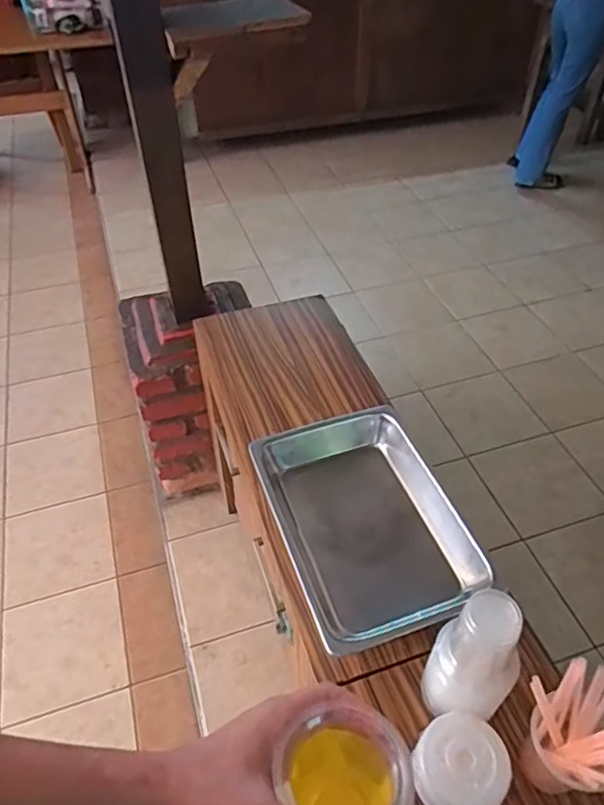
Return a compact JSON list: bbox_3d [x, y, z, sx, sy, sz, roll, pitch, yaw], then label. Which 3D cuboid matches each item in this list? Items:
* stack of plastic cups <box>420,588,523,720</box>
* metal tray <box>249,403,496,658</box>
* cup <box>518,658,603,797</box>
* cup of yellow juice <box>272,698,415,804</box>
[{"bbox_3d":[0.184,0.284,0.641,0.079,0.195,0.077,-7,46,-6],"label":"stack of plastic cups"},{"bbox_3d":[0.098,0.171,0.870,0.256,0.076,0.360,-14,48,-14],"label":"metal tray"},{"bbox_3d":[0.287,0.343,0.605,0.102,0.136,0.095,0,46,0],"label":"cup"},{"bbox_3d":[0.032,0.264,0.409,0.079,0.094,0.082,-2,49,2],"label":"cup of yellow juice"}]

